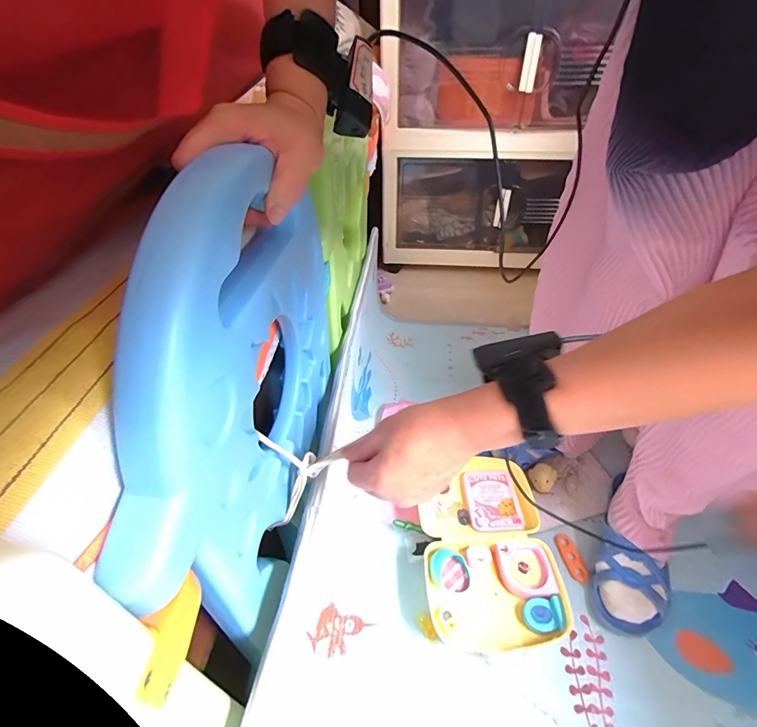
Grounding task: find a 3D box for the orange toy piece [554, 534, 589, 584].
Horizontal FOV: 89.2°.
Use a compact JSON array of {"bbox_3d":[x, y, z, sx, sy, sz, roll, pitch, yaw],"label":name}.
[{"bbox_3d":[0.312,0.316,0.625,0.027,0.004,0.075,-23,36,10],"label":"orange toy piece"}]

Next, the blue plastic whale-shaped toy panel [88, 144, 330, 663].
[{"bbox_3d":[-0.094,0.010,0.321,0.040,0.310,0.341,3,43,6],"label":"blue plastic whale-shaped toy panel"}]

